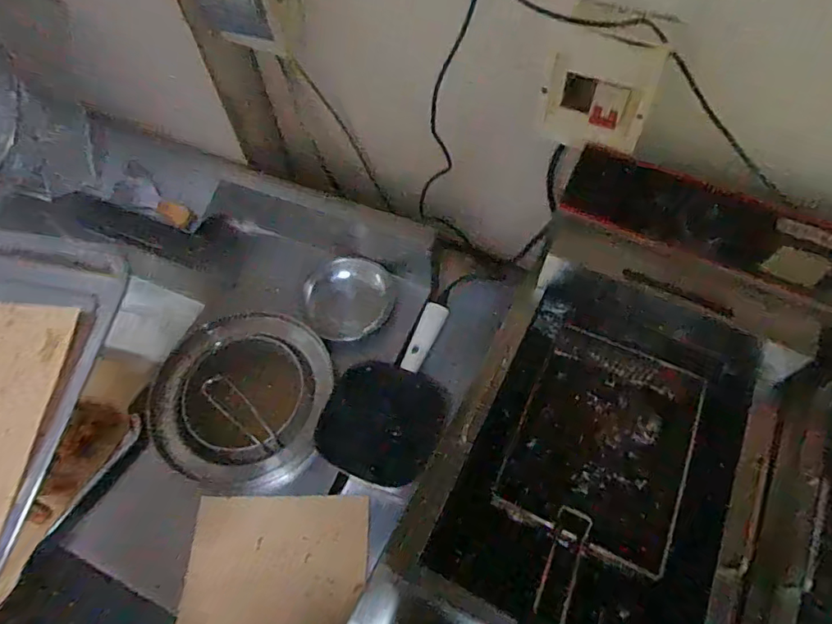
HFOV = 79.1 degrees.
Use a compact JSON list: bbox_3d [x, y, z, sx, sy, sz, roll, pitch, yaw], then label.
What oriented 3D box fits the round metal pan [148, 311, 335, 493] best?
[{"bbox_3d":[-0.300,0.137,0.868,0.293,0.055,0.296,-1,60,1],"label":"round metal pan"}]

